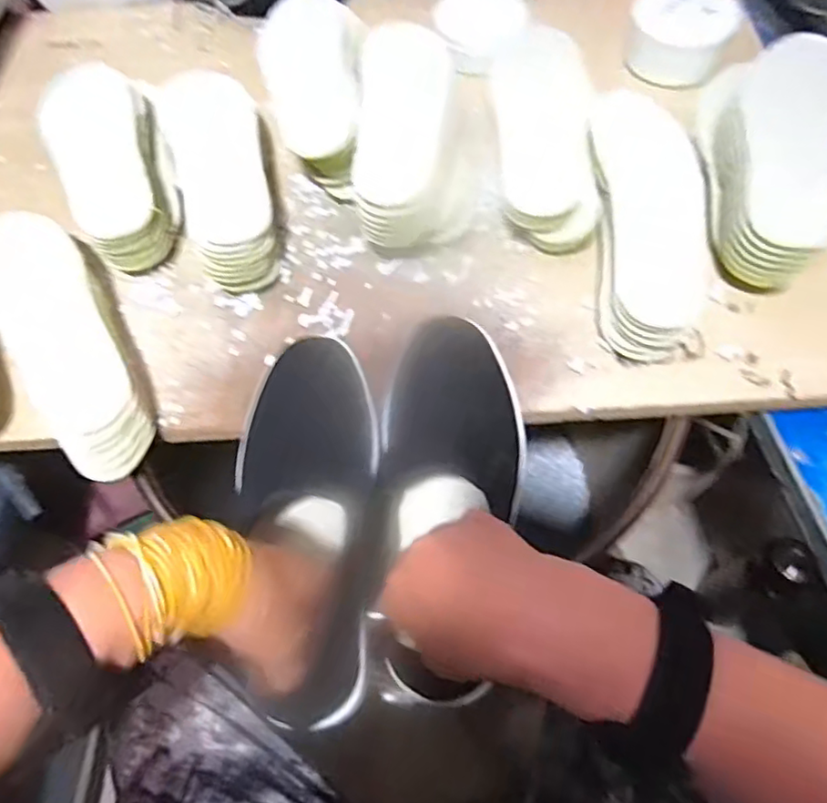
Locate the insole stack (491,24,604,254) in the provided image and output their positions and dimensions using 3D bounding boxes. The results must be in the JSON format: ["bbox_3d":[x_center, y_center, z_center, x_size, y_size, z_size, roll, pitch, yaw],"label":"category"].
[{"bbox_3d":[0.121,-0.261,0.586,0.095,0.050,0.272,2,60,1],"label":"insole stack"}]

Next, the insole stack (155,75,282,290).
[{"bbox_3d":[-0.179,-0.218,0.578,0.088,0.057,0.255,-16,62,-8],"label":"insole stack"}]

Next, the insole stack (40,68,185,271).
[{"bbox_3d":[-0.282,-0.227,0.570,0.087,0.056,0.216,-18,76,-9],"label":"insole stack"}]

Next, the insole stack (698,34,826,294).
[{"bbox_3d":[0.313,-0.222,0.543,0.107,0.073,0.273,18,62,11],"label":"insole stack"}]

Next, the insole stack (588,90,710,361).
[{"bbox_3d":[0.210,-0.165,0.547,0.097,0.053,0.271,3,60,2],"label":"insole stack"}]

